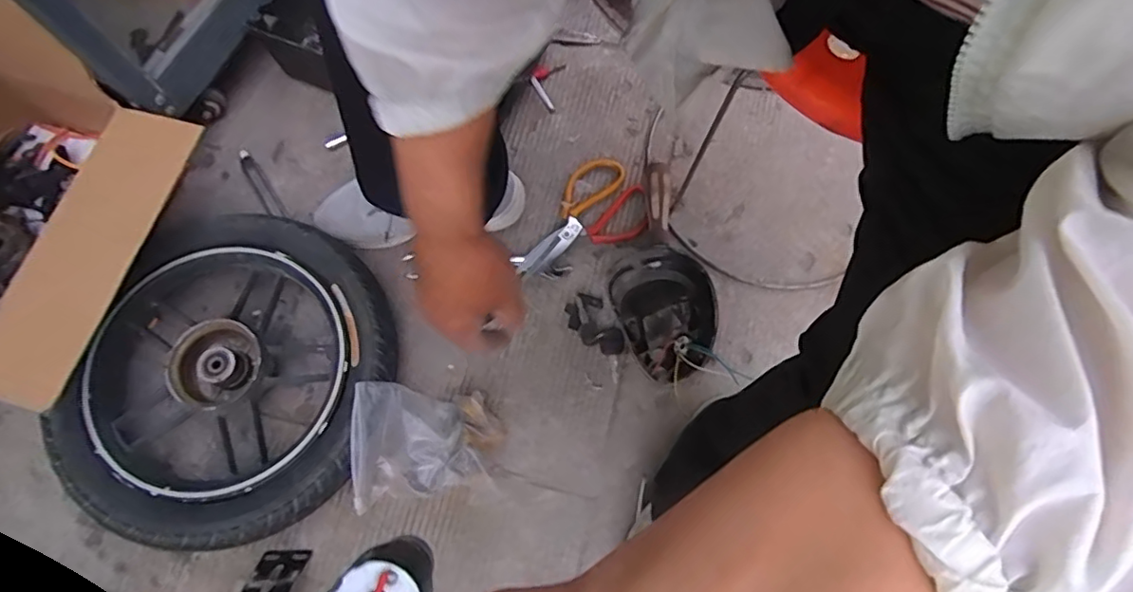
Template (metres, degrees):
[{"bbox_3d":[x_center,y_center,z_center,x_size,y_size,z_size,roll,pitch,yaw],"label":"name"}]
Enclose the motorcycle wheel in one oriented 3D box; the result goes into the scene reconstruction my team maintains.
[{"bbox_3d":[-0.351,0.086,0.635,0.300,0.078,0.347,22,73,5],"label":"motorcycle wheel"}]

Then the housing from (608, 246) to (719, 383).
[{"bbox_3d":[0.115,0.021,0.670,0.109,0.073,0.144,-27,75,-10],"label":"housing"}]

